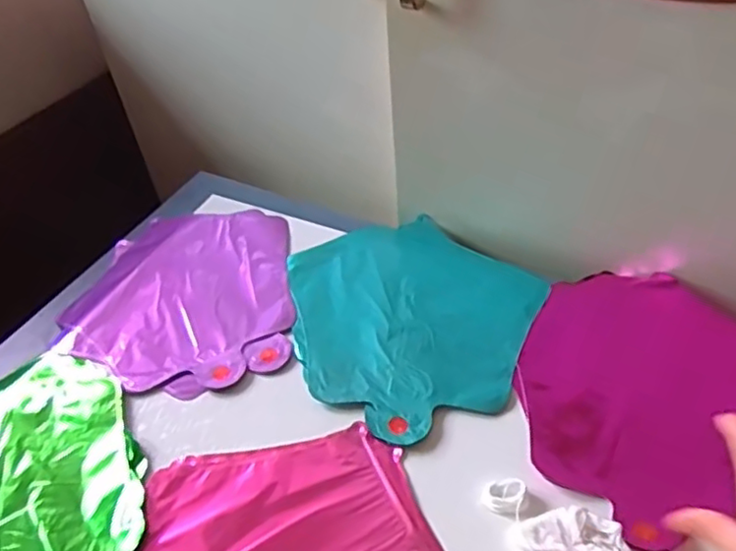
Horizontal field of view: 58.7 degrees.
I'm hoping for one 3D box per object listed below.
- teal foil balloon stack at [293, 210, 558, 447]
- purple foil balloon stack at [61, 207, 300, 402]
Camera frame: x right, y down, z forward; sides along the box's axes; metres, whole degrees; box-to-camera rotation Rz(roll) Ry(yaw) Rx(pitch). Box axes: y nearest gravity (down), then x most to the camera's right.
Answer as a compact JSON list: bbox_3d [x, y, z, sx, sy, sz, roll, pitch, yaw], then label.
[{"bbox_3d":[0.035,0.034,0.609,0.242,0.022,0.229,33,56,31],"label":"teal foil balloon stack"},{"bbox_3d":[-0.181,0.019,0.639,0.211,0.019,0.242,-8,45,-4],"label":"purple foil balloon stack"}]

